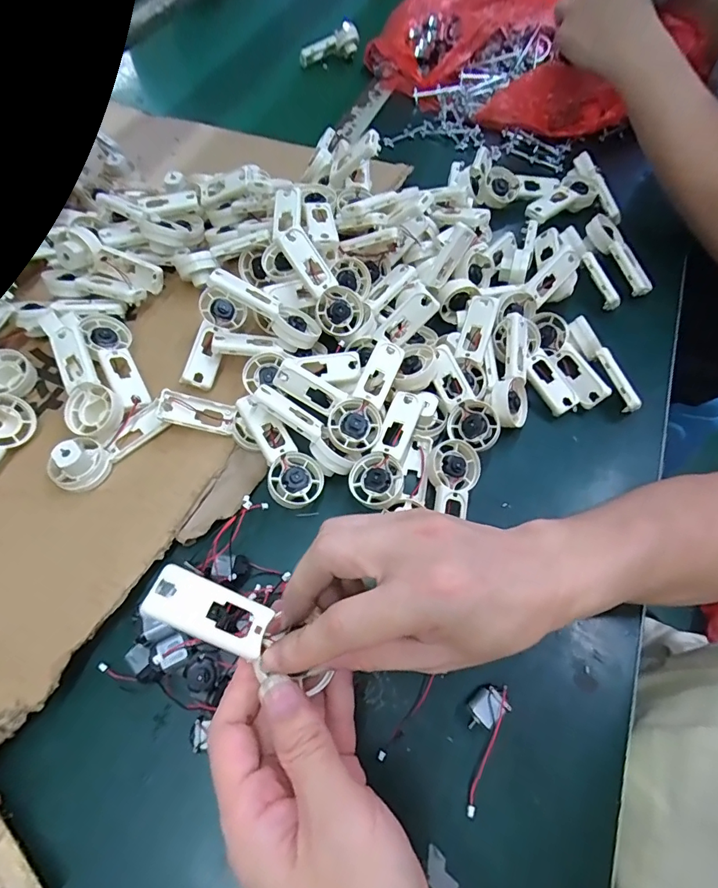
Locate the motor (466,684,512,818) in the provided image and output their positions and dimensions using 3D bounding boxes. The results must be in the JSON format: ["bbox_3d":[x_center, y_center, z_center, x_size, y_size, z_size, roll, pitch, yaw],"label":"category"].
[{"bbox_3d":[0.070,0.179,0.274,0.022,0.020,0.067,28,65,13],"label":"motor"}]

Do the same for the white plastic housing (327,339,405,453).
[{"bbox_3d":[0.006,-0.037,0.348,0.040,0.019,0.092,23,77,11],"label":"white plastic housing"}]

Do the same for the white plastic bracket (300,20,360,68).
[{"bbox_3d":[-0.043,-0.562,0.641,0.085,0.032,0.022,-20,63,3],"label":"white plastic bracket"}]

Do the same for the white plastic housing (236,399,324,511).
[{"bbox_3d":[-0.062,0.006,0.338,0.039,0.017,0.091,-32,87,-16],"label":"white plastic housing"}]

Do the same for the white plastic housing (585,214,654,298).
[{"bbox_3d":[0.253,-0.186,0.443,0.032,0.023,0.087,-13,63,-8],"label":"white plastic housing"}]

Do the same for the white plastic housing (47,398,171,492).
[{"bbox_3d":[-0.186,-0.002,0.335,0.087,0.025,0.033,-40,70,-20],"label":"white plastic housing"}]

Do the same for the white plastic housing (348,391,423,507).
[{"bbox_3d":[0.021,0.004,0.349,0.038,0.028,0.092,17,63,8],"label":"white plastic housing"}]

